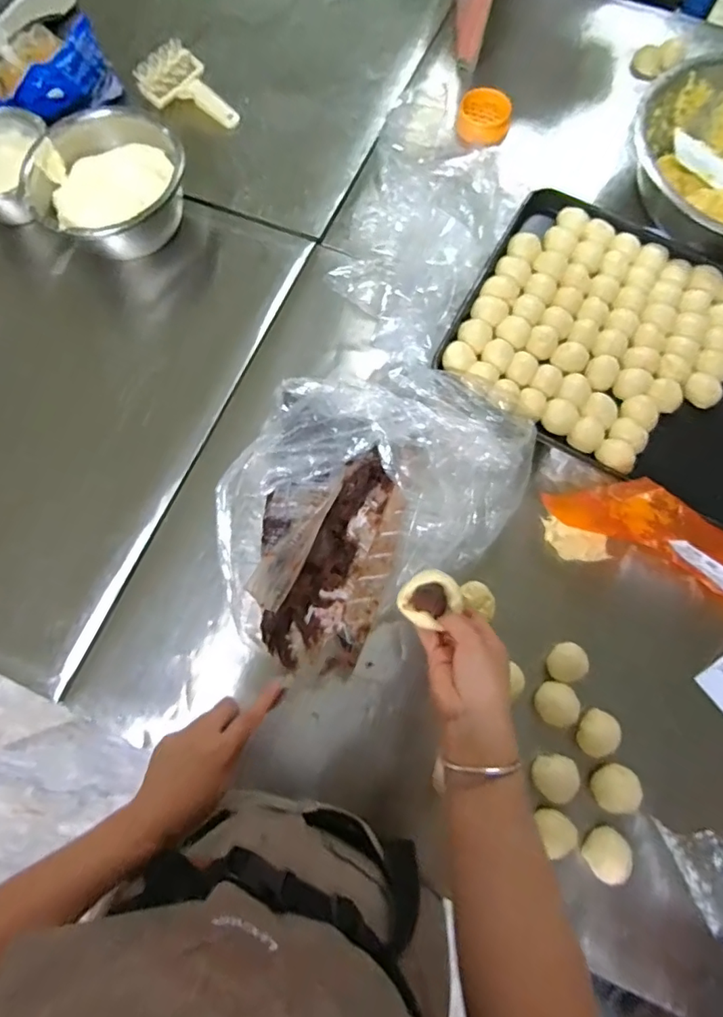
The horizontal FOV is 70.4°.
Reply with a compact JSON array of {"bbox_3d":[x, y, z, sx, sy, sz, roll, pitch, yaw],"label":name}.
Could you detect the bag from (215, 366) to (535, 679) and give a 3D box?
[{"bbox_3d":[0.002,-0.001,0.681,0.332,0.109,0.431,31,77,10],"label":"bag"}]

